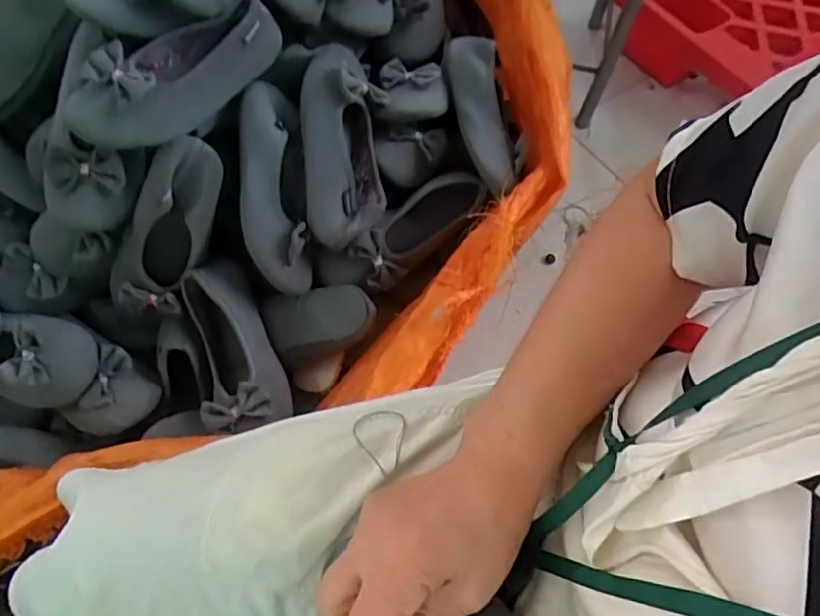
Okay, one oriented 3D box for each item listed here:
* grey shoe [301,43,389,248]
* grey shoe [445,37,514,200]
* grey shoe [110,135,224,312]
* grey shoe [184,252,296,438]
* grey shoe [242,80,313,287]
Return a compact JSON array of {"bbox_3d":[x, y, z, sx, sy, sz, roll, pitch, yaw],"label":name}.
[{"bbox_3d":[-0.079,-0.193,0.714,0.094,0.061,0.251,-2,76,-5],"label":"grey shoe"},{"bbox_3d":[0.085,-0.241,0.748,0.066,0.060,0.221,-2,62,-5],"label":"grey shoe"},{"bbox_3d":[-0.269,-0.081,0.667,0.074,0.051,0.219,34,108,13],"label":"grey shoe"},{"bbox_3d":[-0.198,0.034,0.678,0.093,0.046,0.208,-12,63,-10],"label":"grey shoe"},{"bbox_3d":[-0.158,-0.141,0.696,0.071,0.057,0.247,-5,83,-6],"label":"grey shoe"}]

